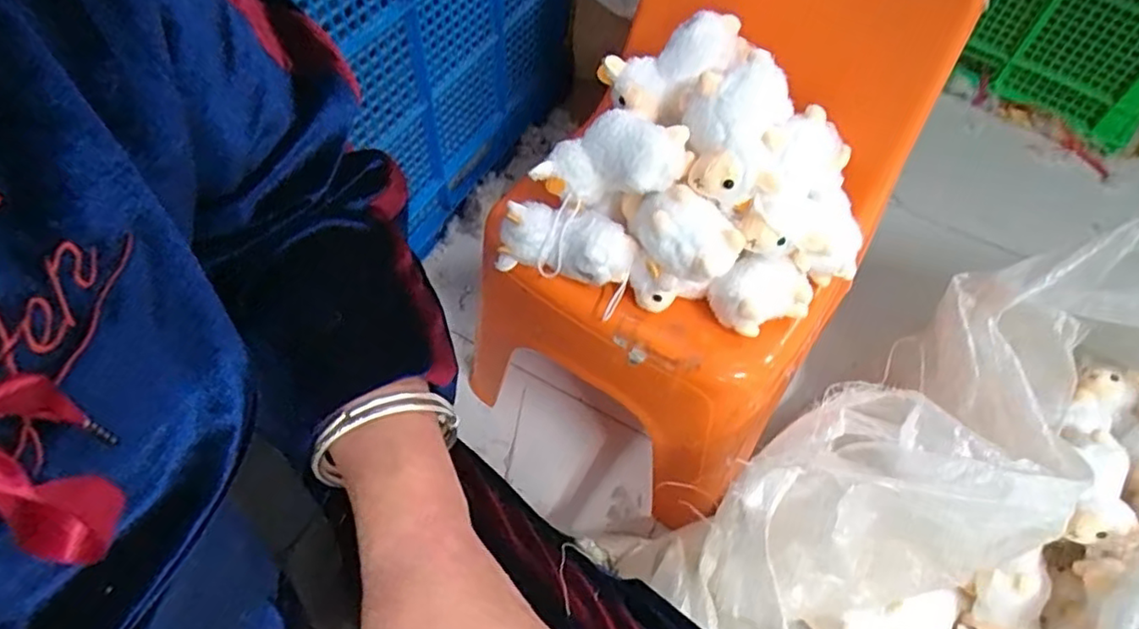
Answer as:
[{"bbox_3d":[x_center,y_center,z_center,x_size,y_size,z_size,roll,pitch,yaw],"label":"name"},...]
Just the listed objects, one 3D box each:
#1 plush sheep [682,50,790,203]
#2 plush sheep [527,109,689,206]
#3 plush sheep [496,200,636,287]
[{"bbox_3d":[0.133,-0.154,0.513,0.084,0.061,0.114,13,58,6],"label":"plush sheep"},{"bbox_3d":[0.038,-0.130,0.535,0.126,0.062,0.067,-4,52,33],"label":"plush sheep"},{"bbox_3d":[-0.002,-0.065,0.568,0.120,0.056,0.058,20,59,10],"label":"plush sheep"}]

